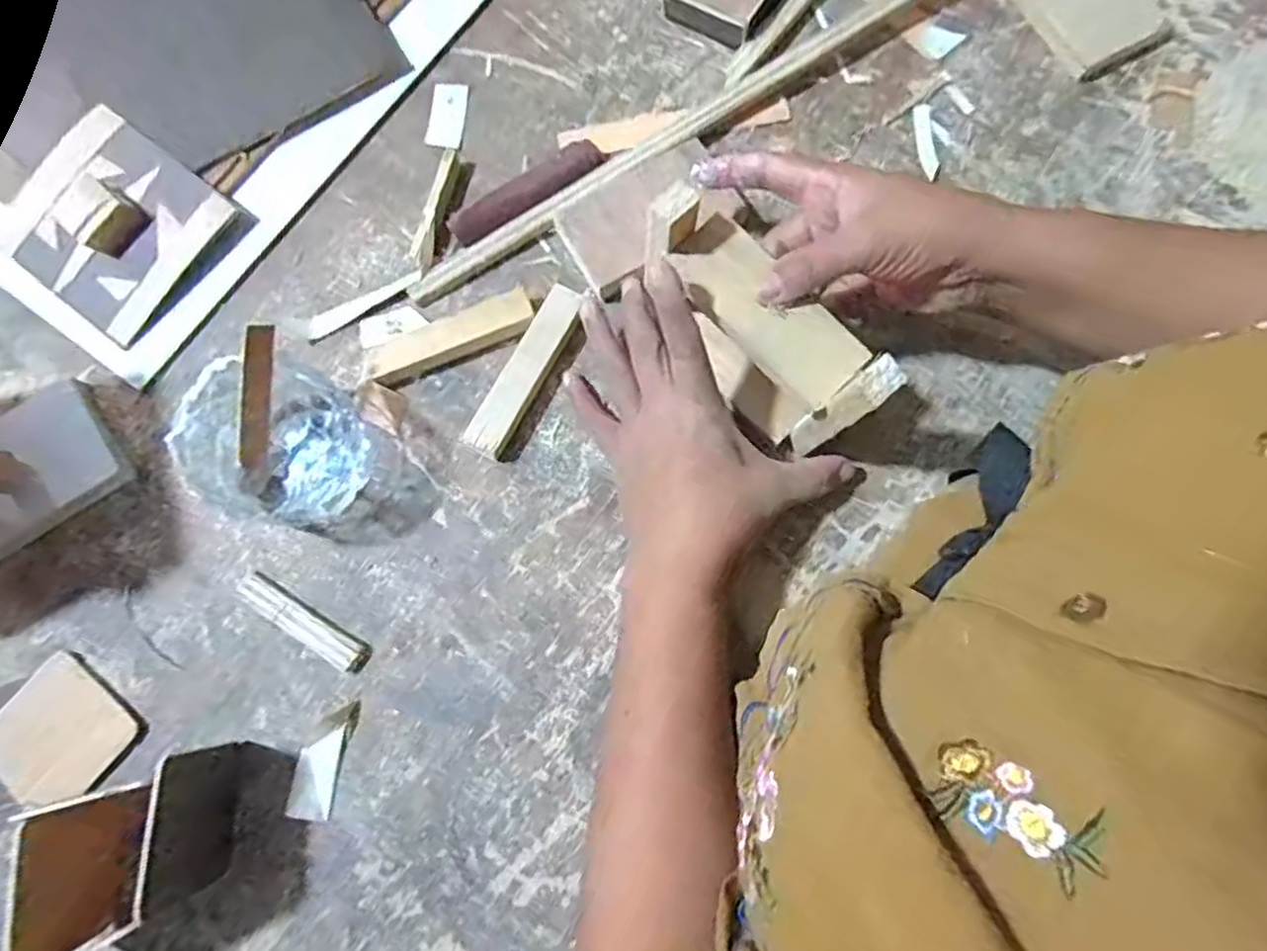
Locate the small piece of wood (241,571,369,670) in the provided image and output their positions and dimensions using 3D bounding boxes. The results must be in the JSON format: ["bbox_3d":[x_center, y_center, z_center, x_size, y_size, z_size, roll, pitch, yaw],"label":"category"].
[{"bbox_3d":[-0.186,0.082,0.386,0.086,0.005,0.018,32,80,8],"label":"small piece of wood"}]

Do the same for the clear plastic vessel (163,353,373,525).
[{"bbox_3d":[-0.198,-0.019,0.384,0.081,0.058,0.091,26,80,7],"label":"clear plastic vessel"}]

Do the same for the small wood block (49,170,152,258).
[{"bbox_3d":[-0.327,-0.159,0.420,0.033,0.023,0.038,37,81,8],"label":"small wood block"}]

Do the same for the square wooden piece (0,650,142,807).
[{"bbox_3d":[-0.313,0.141,0.370,0.071,0.010,0.066,39,81,9],"label":"square wooden piece"}]

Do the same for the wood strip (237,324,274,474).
[{"bbox_3d":[-0.204,-0.039,0.371,0.015,0.090,0.004,-9,42,-42],"label":"wood strip"}]

